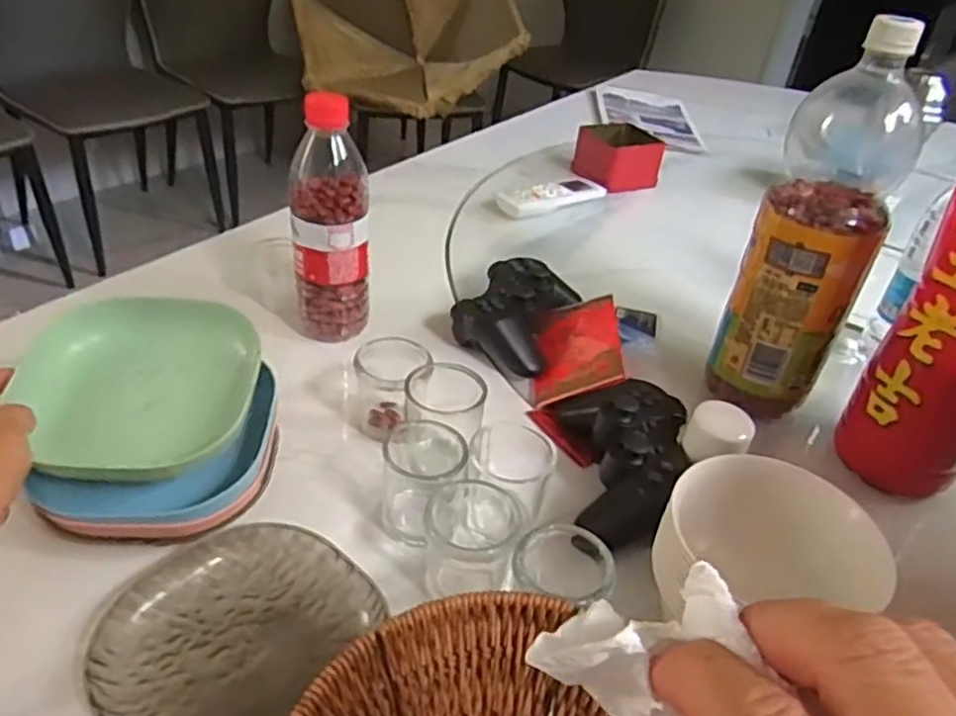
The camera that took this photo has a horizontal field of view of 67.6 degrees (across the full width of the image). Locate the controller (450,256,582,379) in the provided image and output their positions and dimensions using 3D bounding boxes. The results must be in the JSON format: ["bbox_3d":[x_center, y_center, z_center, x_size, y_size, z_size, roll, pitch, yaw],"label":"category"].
[{"bbox_3d":[0.035,-0.045,0.646,0.089,0.043,0.130,18,38,15],"label":"controller"}]

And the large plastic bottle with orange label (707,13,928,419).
[{"bbox_3d":[0.249,-0.084,0.534,0.085,0.258,0.082,24,39,22],"label":"large plastic bottle with orange label"}]

